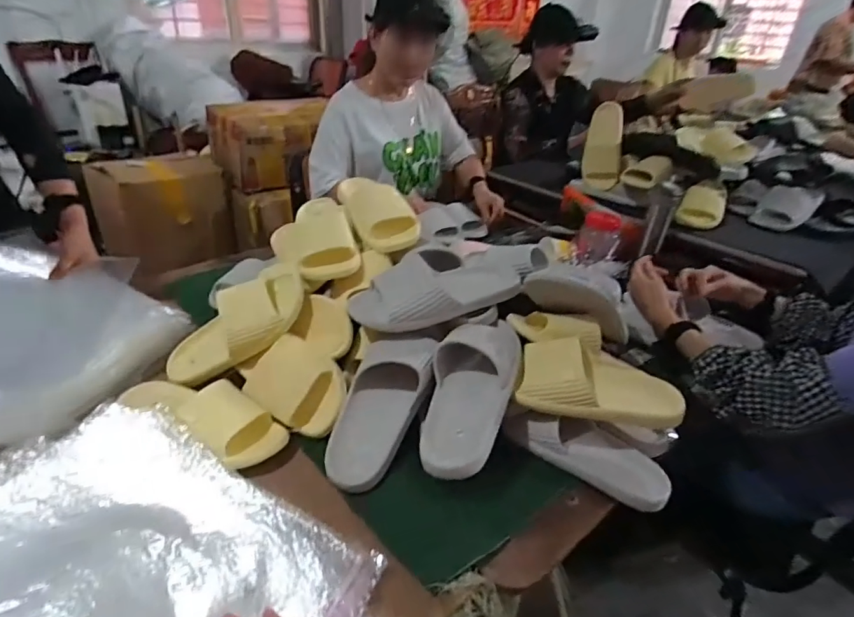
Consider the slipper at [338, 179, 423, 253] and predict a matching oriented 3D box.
[{"bbox_3d":[-0.101,-0.186,0.910,0.099,0.068,0.239,-17,51,-30],"label":"slipper"}]

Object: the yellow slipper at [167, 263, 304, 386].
[{"bbox_3d":[-0.308,0.027,0.781,0.249,0.089,0.124,-37,34,7],"label":"yellow slipper"}]

